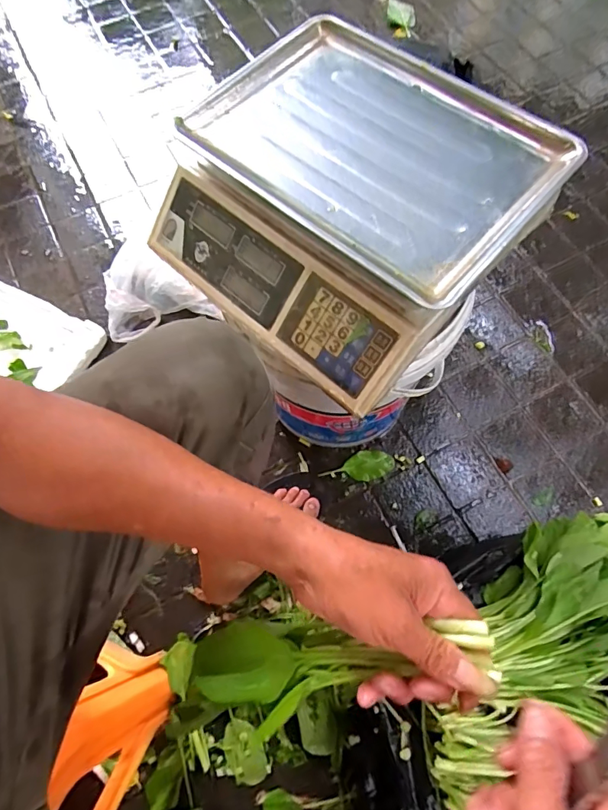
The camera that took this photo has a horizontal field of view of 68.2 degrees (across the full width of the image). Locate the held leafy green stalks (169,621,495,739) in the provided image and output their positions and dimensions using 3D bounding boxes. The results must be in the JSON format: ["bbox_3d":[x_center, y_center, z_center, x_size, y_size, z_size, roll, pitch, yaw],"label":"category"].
[{"bbox_3d":[0.006,0.176,0.301,0.229,0.024,0.063,-18,68,18],"label":"held leafy green stalks"}]

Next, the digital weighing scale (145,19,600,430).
[{"bbox_3d":[0.043,-0.209,0.461,0.326,0.107,0.309,39,73,14],"label":"digital weighing scale"}]

